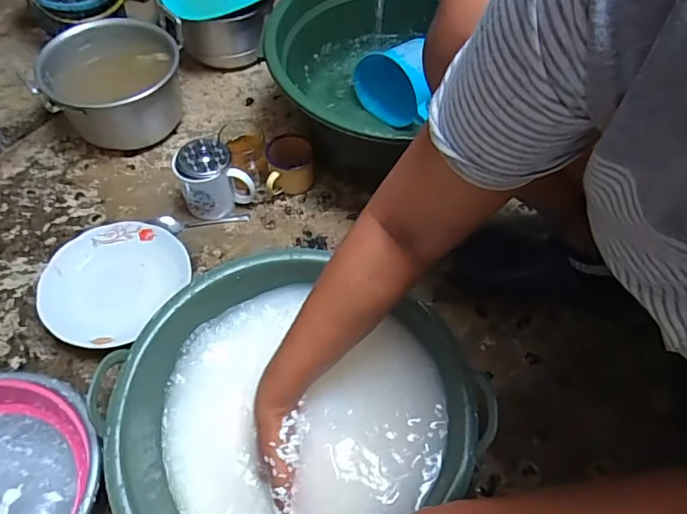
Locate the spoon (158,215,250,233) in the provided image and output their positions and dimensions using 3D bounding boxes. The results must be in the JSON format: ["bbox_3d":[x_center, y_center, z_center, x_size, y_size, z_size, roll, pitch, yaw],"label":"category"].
[{"bbox_3d":[-0.216,-0.057,0.778,0.133,0.020,0.027,-4,58,-3],"label":"spoon"}]

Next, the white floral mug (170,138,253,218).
[{"bbox_3d":[-0.200,-0.120,0.768,0.101,0.101,0.071,-21,60,-13],"label":"white floral mug"}]

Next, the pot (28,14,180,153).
[{"bbox_3d":[-0.370,-0.283,0.846,0.220,0.133,0.204,0,58,0],"label":"pot"}]

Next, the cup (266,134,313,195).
[{"bbox_3d":[-0.089,-0.146,0.806,0.077,0.077,0.069,-11,59,-7],"label":"cup"}]

